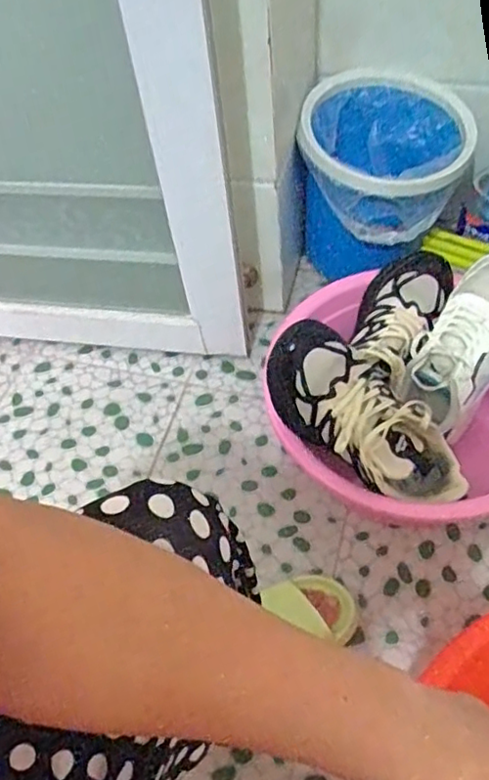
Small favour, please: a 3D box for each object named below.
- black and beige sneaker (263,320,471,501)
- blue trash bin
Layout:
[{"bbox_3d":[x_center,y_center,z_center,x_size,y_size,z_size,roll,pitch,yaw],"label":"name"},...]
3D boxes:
[{"bbox_3d":[0.142,0.036,0.713,0.271,0.086,0.110,41,64,3],"label":"black and beige sneaker"},{"bbox_3d":[0.231,-0.342,1.035,0.252,0.279,0.262,7,56,12],"label":"blue trash bin"}]

